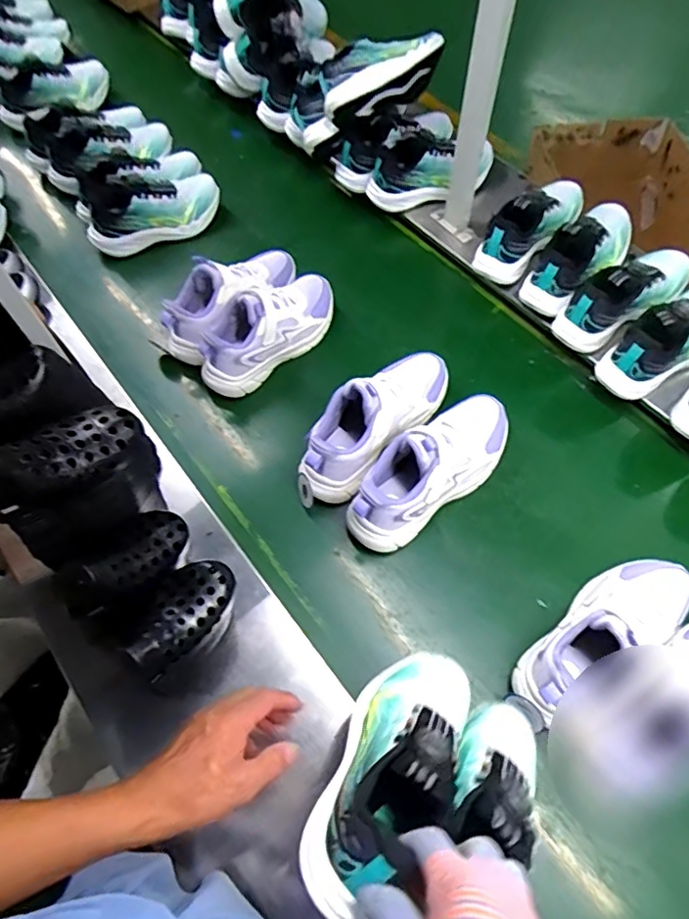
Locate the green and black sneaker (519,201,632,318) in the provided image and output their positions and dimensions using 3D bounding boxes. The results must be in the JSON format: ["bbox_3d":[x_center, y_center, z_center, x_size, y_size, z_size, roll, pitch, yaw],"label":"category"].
[{"bbox_3d":[0.361,-0.314,0.836,0.196,0.109,0.089,-42,70,-18],"label":"green and black sneaker"}]

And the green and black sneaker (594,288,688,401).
[{"bbox_3d":[0.463,-0.175,0.765,0.208,0.100,0.092,-36,68,-16],"label":"green and black sneaker"}]

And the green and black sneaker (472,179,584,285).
[{"bbox_3d":[0.306,-0.380,0.866,0.222,0.094,0.083,-42,70,-8],"label":"green and black sneaker"}]

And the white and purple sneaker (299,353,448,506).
[{"bbox_3d":[0.049,-0.069,0.731,0.094,0.132,0.267,37,68,19],"label":"white and purple sneaker"}]

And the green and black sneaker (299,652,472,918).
[{"bbox_3d":[0.047,0.239,0.456,0.091,0.098,0.225,29,31,13],"label":"green and black sneaker"}]

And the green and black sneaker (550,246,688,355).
[{"bbox_3d":[0.416,-0.250,0.795,0.219,0.101,0.086,-33,67,-15],"label":"green and black sneaker"}]

